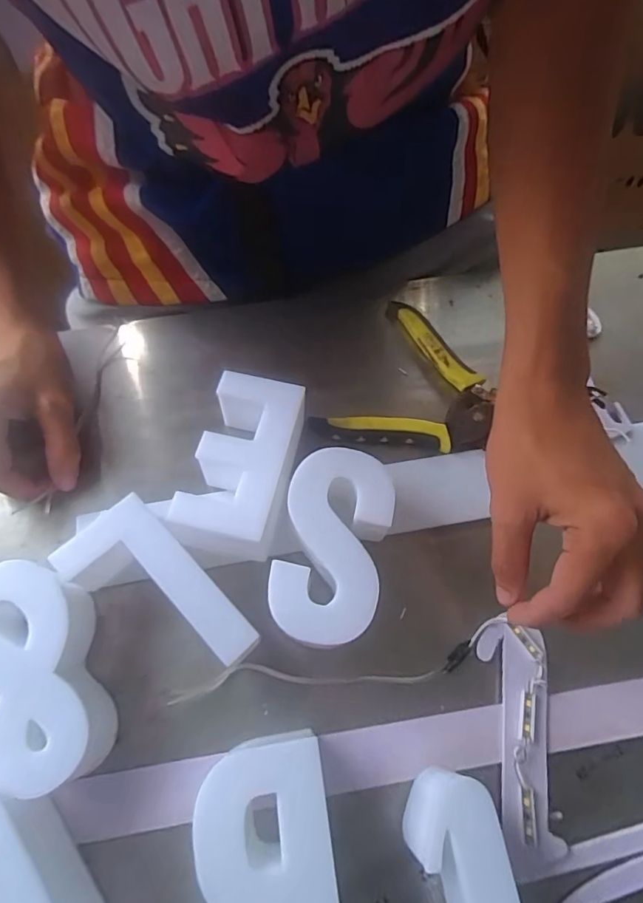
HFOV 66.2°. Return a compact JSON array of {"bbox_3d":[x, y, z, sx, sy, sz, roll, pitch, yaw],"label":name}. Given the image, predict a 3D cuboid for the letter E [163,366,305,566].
[{"bbox_3d":[-0.049,0.013,0.316,0.058,0.048,0.112,14,65,2],"label":"letter E"}]

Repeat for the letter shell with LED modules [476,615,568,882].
[{"bbox_3d":[0.109,0.157,0.271,0.036,0.008,0.116,7,62,0],"label":"letter shell with LED modules"}]

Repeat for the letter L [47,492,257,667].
[{"bbox_3d":[-0.091,0.077,0.281,0.127,0.046,0.065,41,69,14],"label":"letter L"}]

